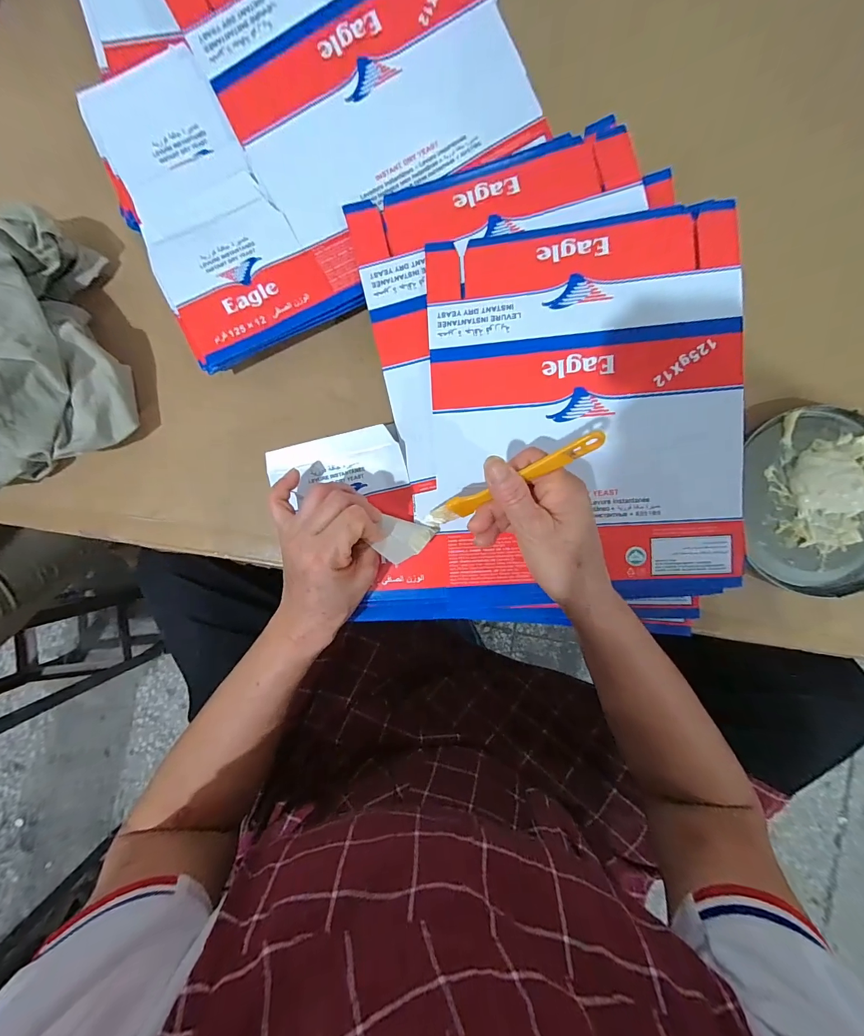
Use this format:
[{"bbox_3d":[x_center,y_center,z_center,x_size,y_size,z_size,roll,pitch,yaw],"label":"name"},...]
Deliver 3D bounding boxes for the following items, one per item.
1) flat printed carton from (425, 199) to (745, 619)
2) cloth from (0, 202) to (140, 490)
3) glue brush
[{"bbox_3d":[0.118,-0.078,0.309,0.230,0.012,0.300,-4,92,7],"label":"flat printed carton"},{"bbox_3d":[-0.358,-0.133,0.316,0.164,0.094,0.199,-13,92,8],"label":"cloth"},{"bbox_3d":[0.051,-0.023,0.270,0.136,0.014,0.015,-26,90,29],"label":"glue brush"}]

